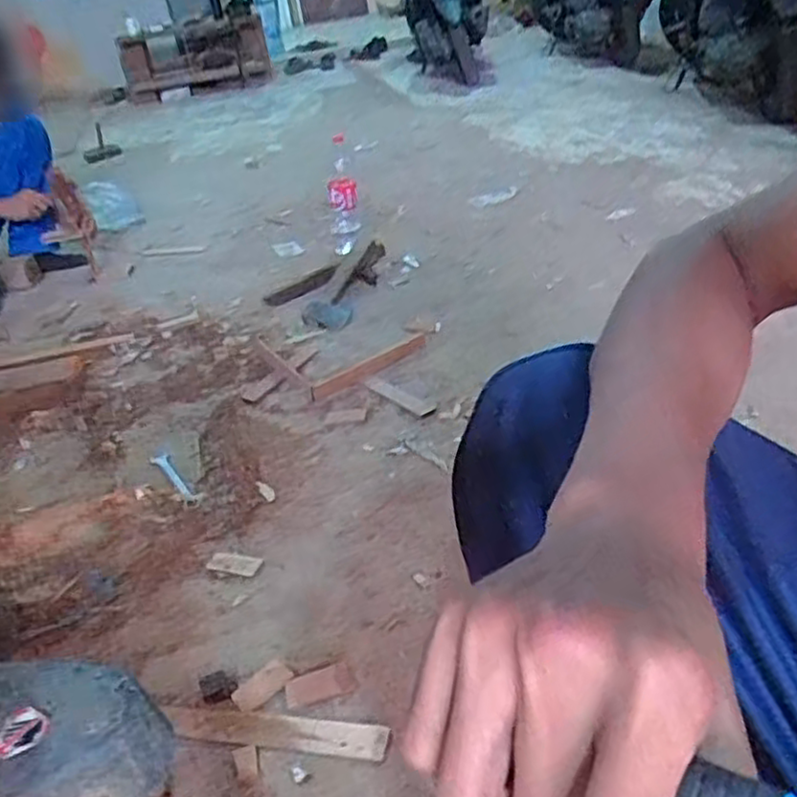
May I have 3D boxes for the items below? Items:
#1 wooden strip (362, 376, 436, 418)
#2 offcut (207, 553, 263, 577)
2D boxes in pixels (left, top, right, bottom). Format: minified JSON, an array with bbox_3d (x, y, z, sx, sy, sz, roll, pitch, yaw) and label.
[{"bbox_3d":[-0.006,-0.005,1.463,0.043,0.006,0.192,-32,38,-32],"label":"wooden strip"},{"bbox_3d":[-0.242,0.245,1.096,0.083,0.012,0.034,6,35,22],"label":"offcut"}]

